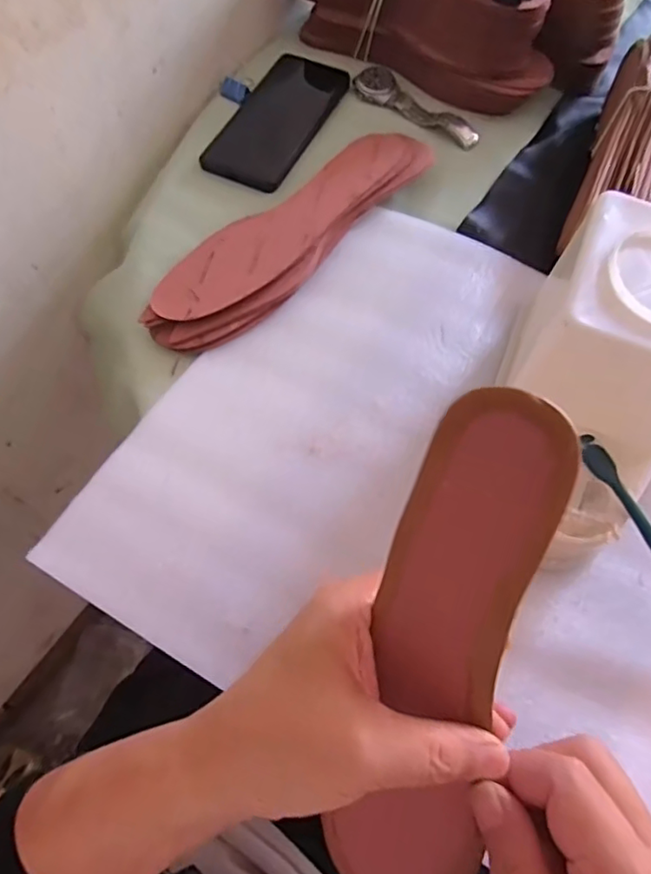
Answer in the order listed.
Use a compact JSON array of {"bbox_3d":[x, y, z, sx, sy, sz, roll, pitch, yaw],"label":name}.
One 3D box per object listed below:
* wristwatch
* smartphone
[{"bbox_3d":[0.085,-0.312,0.549,0.134,0.012,0.034,35,68,13],"label":"wristwatch"},{"bbox_3d":[-0.045,-0.297,0.543,0.078,0.014,0.166,25,66,9],"label":"smartphone"}]

